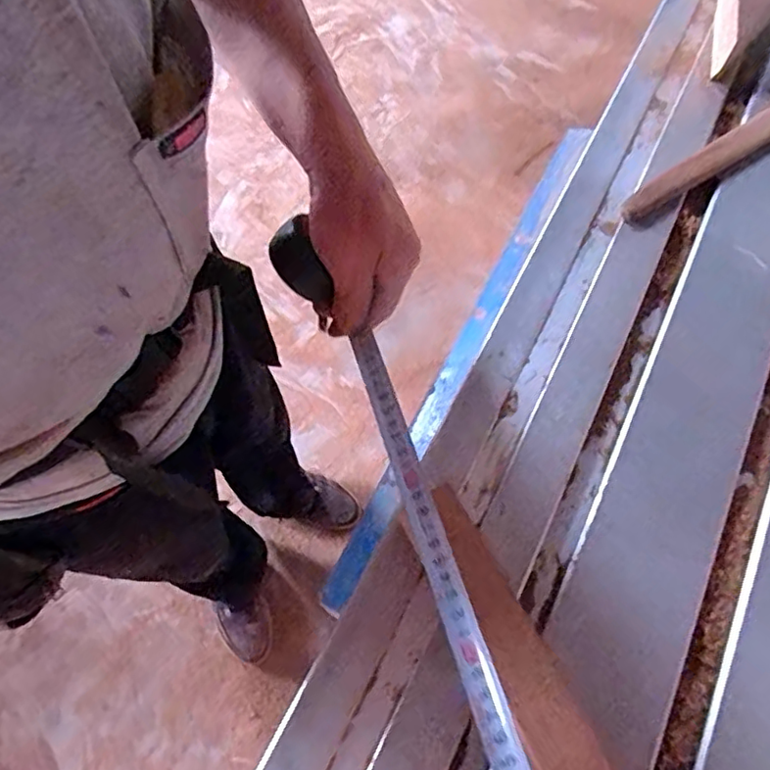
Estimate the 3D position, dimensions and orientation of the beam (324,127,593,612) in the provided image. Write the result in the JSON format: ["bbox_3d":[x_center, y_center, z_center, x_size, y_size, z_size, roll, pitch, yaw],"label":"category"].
[{"bbox_3d":[0.103,-0.059,0.703,0.031,0.046,0.680,25,68,11],"label":"beam"}]

